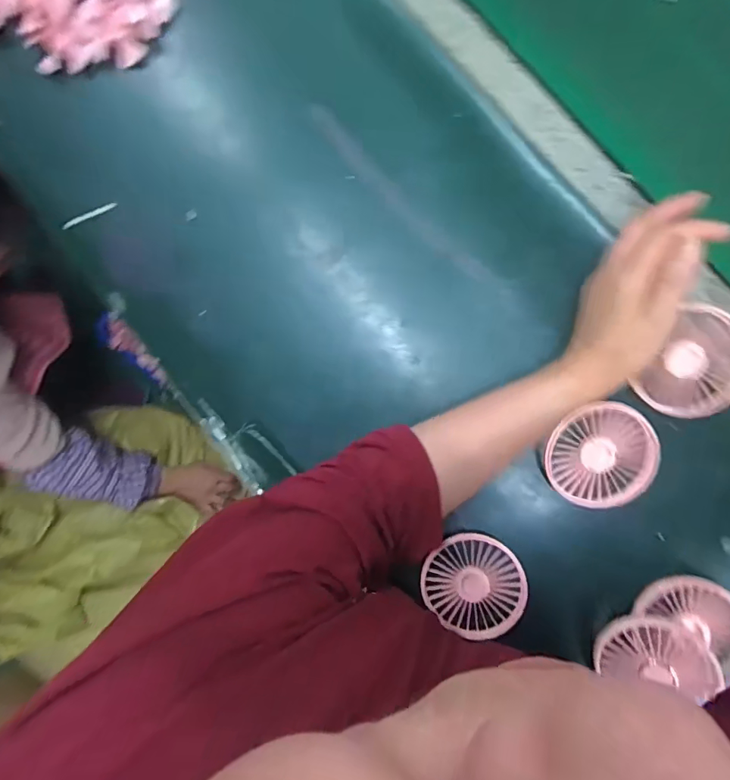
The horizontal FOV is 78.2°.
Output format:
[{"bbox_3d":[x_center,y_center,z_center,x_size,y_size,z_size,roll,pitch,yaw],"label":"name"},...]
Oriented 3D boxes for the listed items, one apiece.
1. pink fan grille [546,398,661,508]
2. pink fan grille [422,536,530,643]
[{"bbox_3d":[0.198,0.055,0.384,0.086,0.019,0.086,2,97,12],"label":"pink fan grille"},{"bbox_3d":[0.097,0.175,0.400,0.088,0.007,0.088,0,91,8],"label":"pink fan grille"}]

